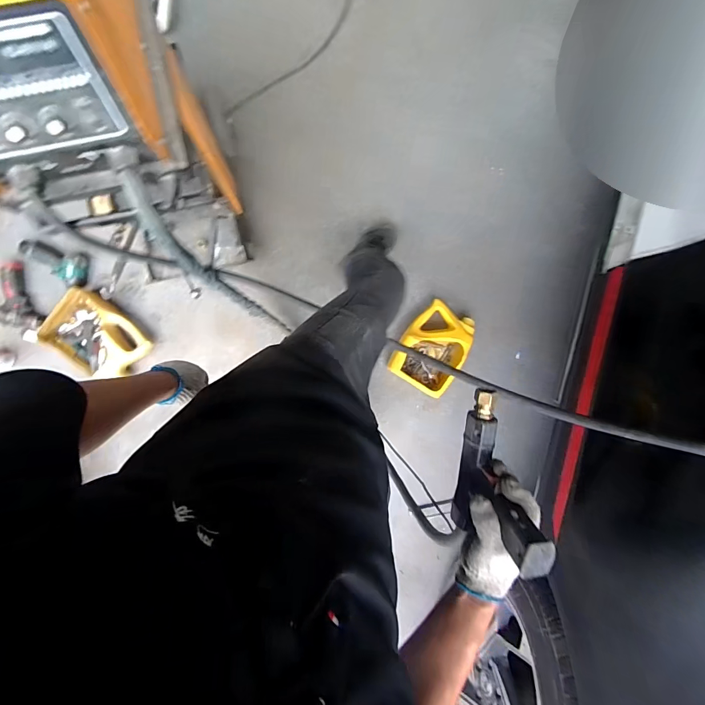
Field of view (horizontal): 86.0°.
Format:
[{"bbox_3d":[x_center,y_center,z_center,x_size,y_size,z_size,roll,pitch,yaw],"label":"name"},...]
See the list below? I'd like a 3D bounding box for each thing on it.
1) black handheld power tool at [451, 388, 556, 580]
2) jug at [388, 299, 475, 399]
[{"bbox_3d":[0.183,0.148,0.466,0.058,0.146,0.190,5,91,-3],"label":"black handheld power tool"},{"bbox_3d":[0.280,-0.011,1.284,0.225,0.114,0.294,35,89,-3],"label":"jug"}]

